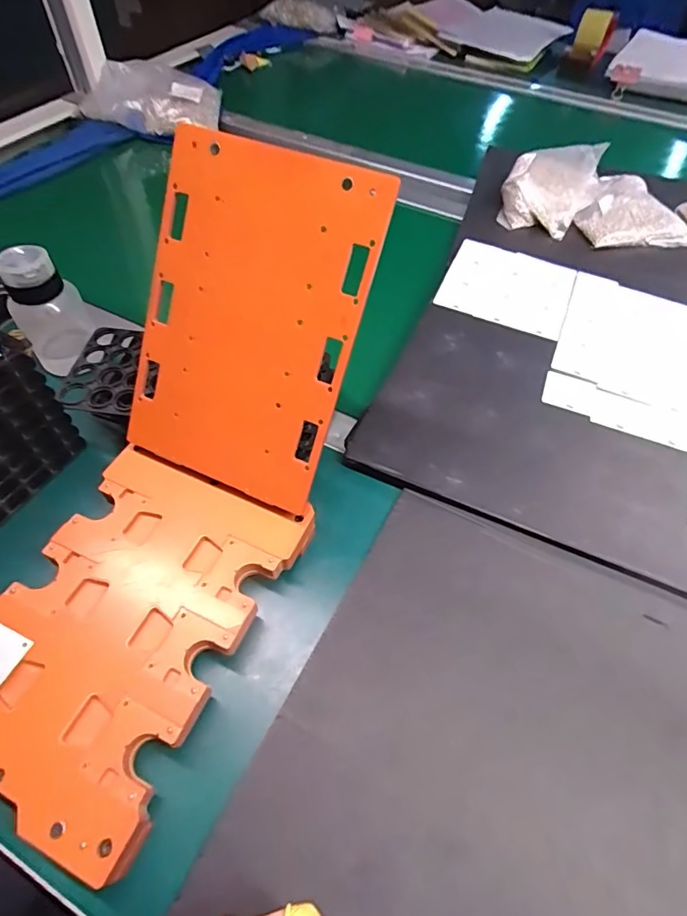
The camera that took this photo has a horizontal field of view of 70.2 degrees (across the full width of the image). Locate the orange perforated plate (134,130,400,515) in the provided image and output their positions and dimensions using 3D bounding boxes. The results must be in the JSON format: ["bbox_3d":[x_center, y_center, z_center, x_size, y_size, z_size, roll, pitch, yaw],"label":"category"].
[{"bbox_3d":[-0.069,-0.086,0.348,0.153,0.234,0.012,21,20,12],"label":"orange perforated plate"}]

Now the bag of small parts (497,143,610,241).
[{"bbox_3d":[0.290,-0.385,0.687,0.122,0.042,0.171,23,57,14],"label":"bag of small parts"}]

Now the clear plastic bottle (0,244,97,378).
[{"bbox_3d":[-0.285,-0.144,0.469,0.067,0.114,0.068,-28,60,-20],"label":"clear plastic bottle"}]

